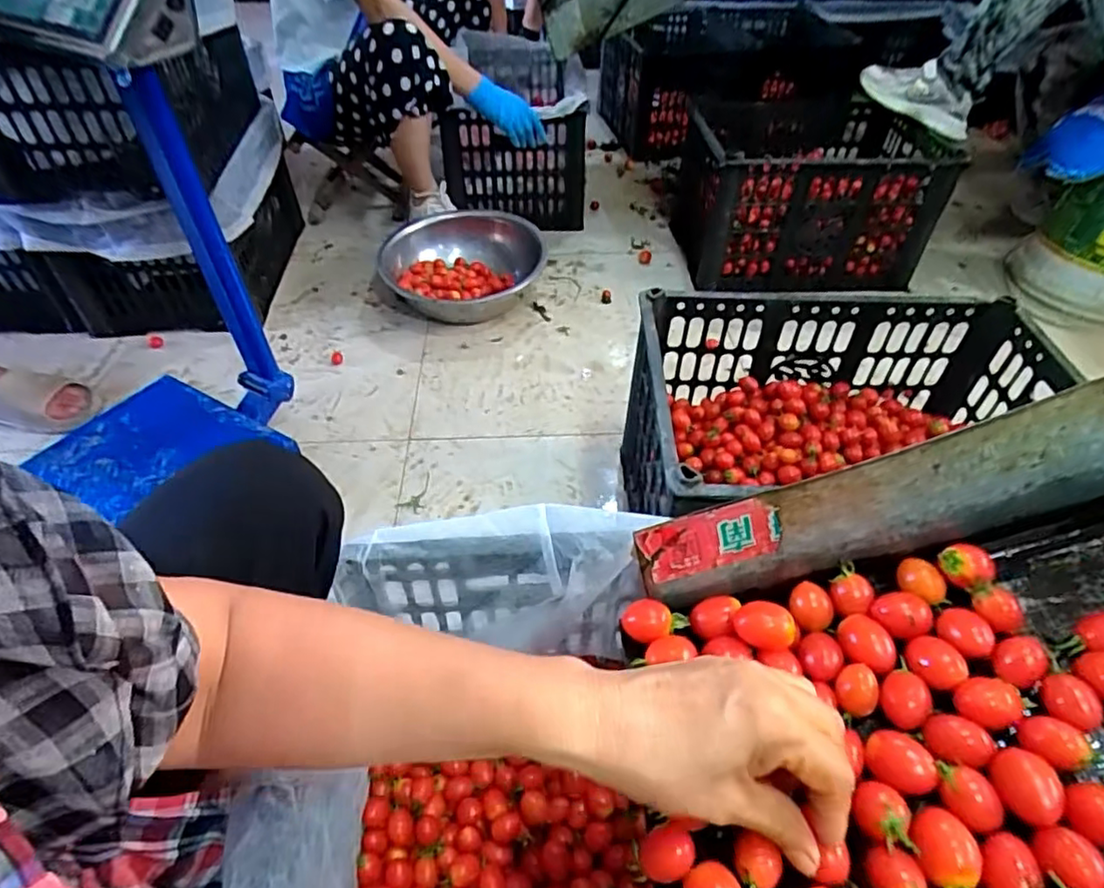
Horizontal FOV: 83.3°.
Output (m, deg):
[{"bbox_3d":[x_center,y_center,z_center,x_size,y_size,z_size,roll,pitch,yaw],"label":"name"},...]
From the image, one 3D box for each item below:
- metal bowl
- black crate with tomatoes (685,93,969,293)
[{"bbox_3d":[-0.179,-0.353,1.263,0.315,0.130,0.315,0,47,0],"label":"metal bowl"},{"bbox_3d":[0.524,-0.543,1.317,0.472,0.231,0.363,3,47,3],"label":"black crate with tomatoes"}]

